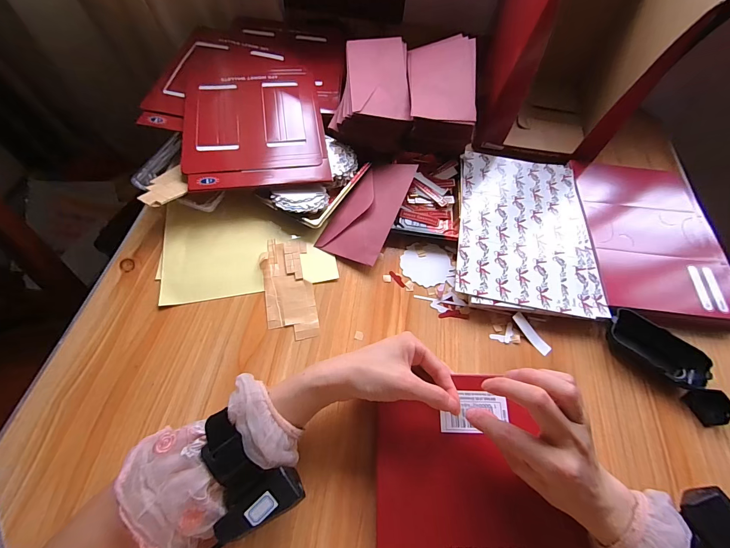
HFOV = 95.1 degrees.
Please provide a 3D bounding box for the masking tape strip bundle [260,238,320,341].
[{"bbox_3d":[-0.099,0.016,0.432,0.060,0.006,0.141,-9,62,-10],"label":"masking tape strip bundle"}]

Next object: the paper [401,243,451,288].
[{"bbox_3d":[0.085,-0.015,0.465,0.067,0.004,0.066,26,64,10],"label":"paper"}]

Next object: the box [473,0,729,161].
[{"bbox_3d":[0.323,-0.370,0.547,0.217,0.254,0.310,12,61,3],"label":"box"}]

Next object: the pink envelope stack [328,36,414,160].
[{"bbox_3d":[0.009,-0.294,0.534,0.116,0.054,0.206,2,63,-5],"label":"pink envelope stack"}]

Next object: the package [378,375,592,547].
[{"bbox_3d":[0.107,0.222,0.311,0.187,0.011,0.224,2,66,-2],"label":"package"}]

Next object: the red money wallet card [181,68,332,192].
[{"bbox_3d":[-0.171,-0.236,0.518,0.203,0.010,0.246,-7,66,-9],"label":"red money wallet card"}]

